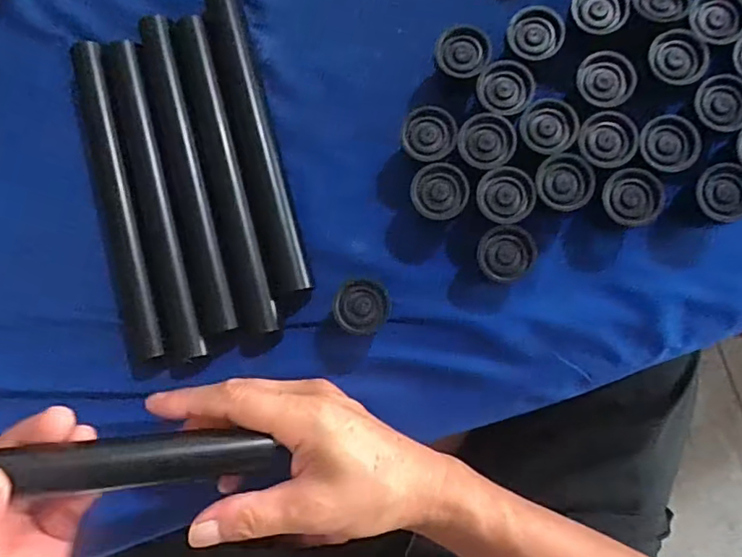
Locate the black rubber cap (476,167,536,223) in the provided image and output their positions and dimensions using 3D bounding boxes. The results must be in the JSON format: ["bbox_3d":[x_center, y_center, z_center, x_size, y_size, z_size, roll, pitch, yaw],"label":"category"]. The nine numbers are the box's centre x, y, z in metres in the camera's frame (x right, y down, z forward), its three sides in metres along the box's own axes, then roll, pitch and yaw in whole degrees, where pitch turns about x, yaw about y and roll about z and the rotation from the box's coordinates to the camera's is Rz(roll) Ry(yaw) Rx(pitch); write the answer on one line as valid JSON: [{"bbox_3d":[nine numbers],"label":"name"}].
[{"bbox_3d":[0.083,-0.049,0.334,0.034,0.029,0.033,0,85,3],"label":"black rubber cap"}]

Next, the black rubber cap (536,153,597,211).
[{"bbox_3d":[0.119,-0.057,0.332,0.033,0.030,0.034,0,85,3],"label":"black rubber cap"}]

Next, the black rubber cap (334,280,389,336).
[{"bbox_3d":[-0.005,0.018,0.335,0.032,0.027,0.033,0,85,3],"label":"black rubber cap"}]

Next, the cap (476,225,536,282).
[{"bbox_3d":[0.083,-0.014,0.331,0.033,0.031,0.034,0,85,3],"label":"cap"}]

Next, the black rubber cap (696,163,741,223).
[{"bbox_3d":[0.209,-0.049,0.318,0.033,0.028,0.033,0,85,3],"label":"black rubber cap"}]

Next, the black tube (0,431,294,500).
[{"bbox_3d":[-0.159,0.098,0.266,0.230,0.019,0.027,3,84,-23],"label":"black tube"}]

